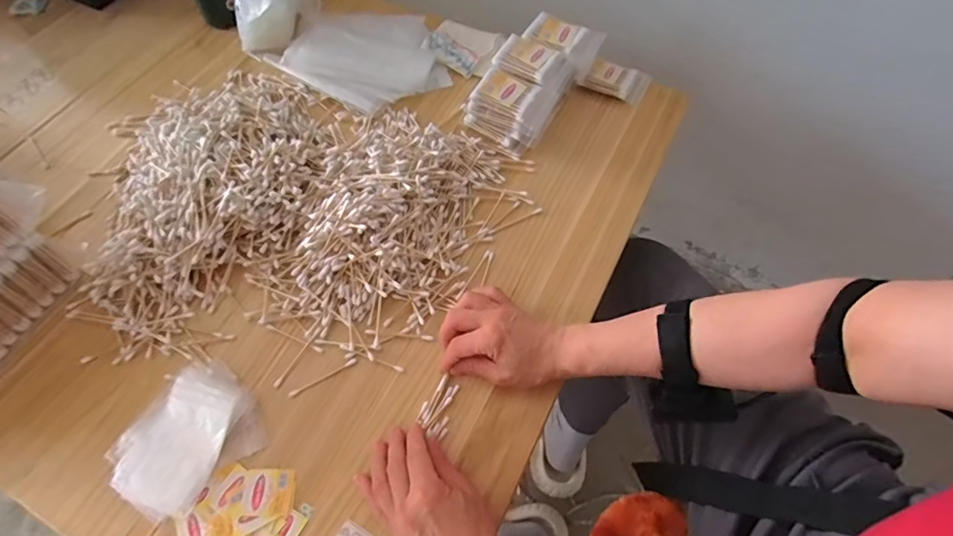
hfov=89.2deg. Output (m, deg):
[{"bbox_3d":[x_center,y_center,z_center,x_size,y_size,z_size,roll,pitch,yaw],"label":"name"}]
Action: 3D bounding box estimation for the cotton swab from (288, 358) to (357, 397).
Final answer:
[{"bbox_3d":[-0.147,0.105,0.463,0.069,0.004,0.006,-26,63,-13],"label":"cotton swab"}]

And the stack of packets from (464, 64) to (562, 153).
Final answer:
[{"bbox_3d":[0.041,-0.192,0.573,0.099,0.051,0.061,22,64,13],"label":"stack of packets"}]

